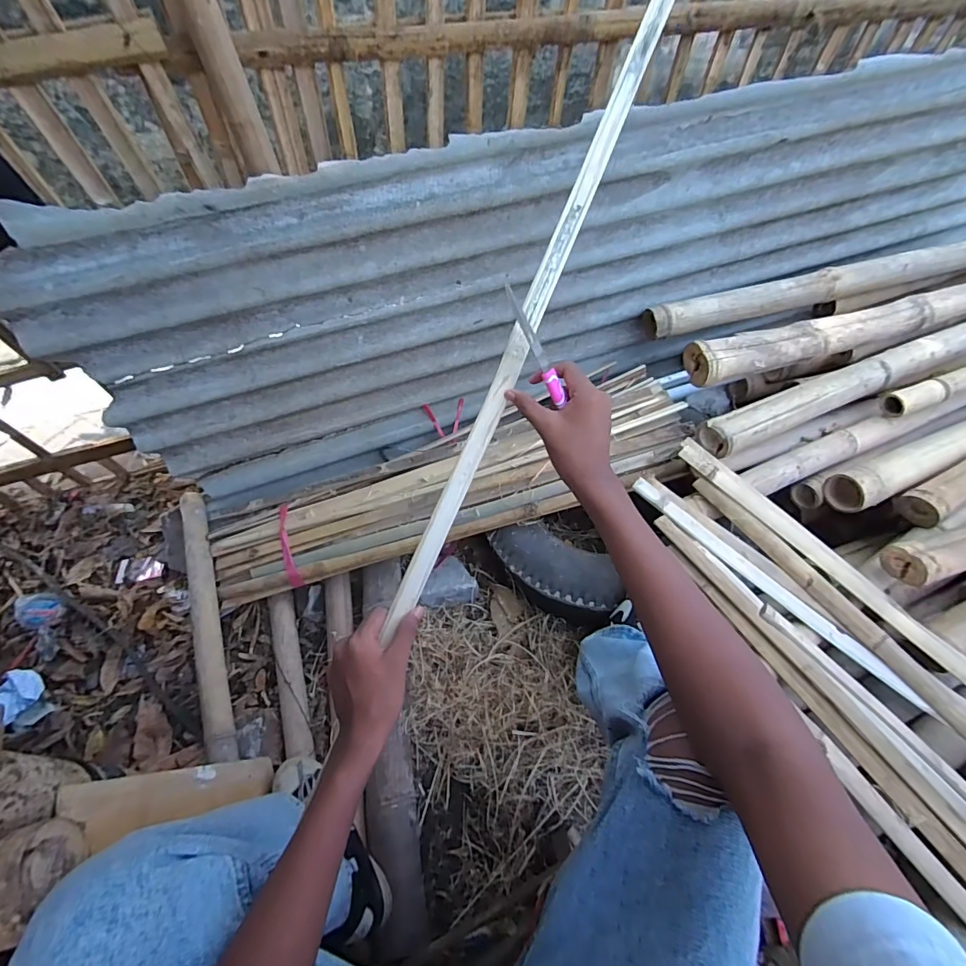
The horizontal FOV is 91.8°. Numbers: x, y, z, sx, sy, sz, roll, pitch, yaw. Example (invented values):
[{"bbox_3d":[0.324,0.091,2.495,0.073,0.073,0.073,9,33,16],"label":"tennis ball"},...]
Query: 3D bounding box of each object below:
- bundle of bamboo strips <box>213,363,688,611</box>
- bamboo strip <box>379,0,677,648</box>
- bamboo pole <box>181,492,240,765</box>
[{"bbox_3d":[-0.070,0.004,0.962,1.006,0.075,0.232,-18,59,3],"label":"bundle of bamboo strips"},{"bbox_3d":[0.058,-0.196,0.483,0.025,0.015,0.749,23,90,13],"label":"bamboo strip"},{"bbox_3d":[-0.528,0.245,0.889,0.047,0.037,0.551,-20,60,-13],"label":"bamboo pole"}]

